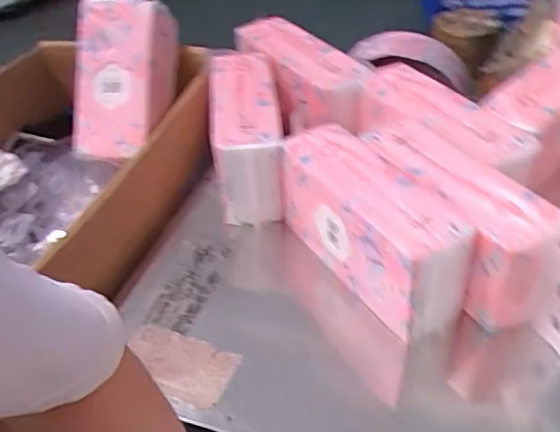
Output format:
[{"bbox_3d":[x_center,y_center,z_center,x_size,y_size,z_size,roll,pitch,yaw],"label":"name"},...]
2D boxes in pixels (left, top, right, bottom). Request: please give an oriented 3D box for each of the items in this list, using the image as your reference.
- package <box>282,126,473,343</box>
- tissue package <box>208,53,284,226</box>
[{"bbox_3d":[0.101,0.014,0.676,0.087,0.137,0.237,-26,45,-23],"label":"package"},{"bbox_3d":[-0.045,-0.118,0.814,0.085,0.130,0.255,-6,40,-1],"label":"tissue package"}]

